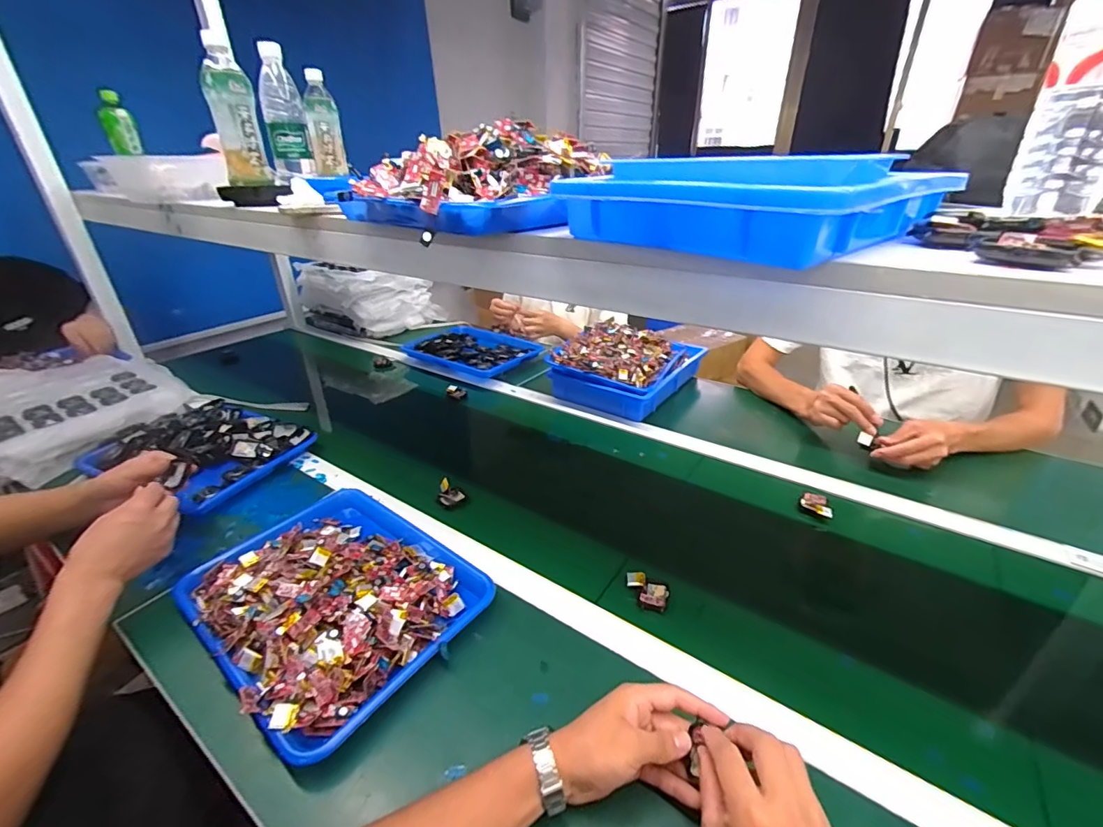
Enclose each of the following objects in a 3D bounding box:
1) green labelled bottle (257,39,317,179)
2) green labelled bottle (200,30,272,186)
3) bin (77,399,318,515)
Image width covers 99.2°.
[{"bbox_3d":[-0.451,-0.501,0.790,0.067,0.182,0.057,-15,31,-22],"label":"green labelled bottle"},{"bbox_3d":[-0.475,-0.446,0.703,0.064,0.182,0.067,-15,31,-22],"label":"green labelled bottle"},{"bbox_3d":[-0.655,0.065,0.881,0.335,0.053,0.245,12,31,24],"label":"bin"}]

